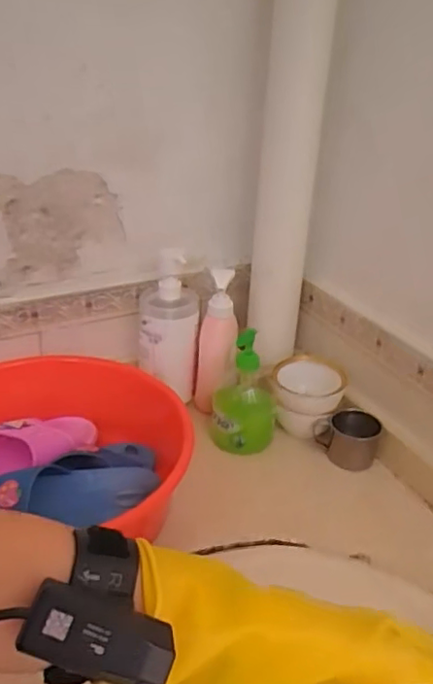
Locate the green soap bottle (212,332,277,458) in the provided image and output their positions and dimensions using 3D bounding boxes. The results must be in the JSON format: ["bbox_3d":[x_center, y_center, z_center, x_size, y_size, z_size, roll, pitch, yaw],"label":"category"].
[{"bbox_3d":[0.038,0.065,0.799,0.083,0.163,0.096,4,29,3],"label":"green soap bottle"}]

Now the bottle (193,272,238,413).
[{"bbox_3d":[-0.001,0.000,0.818,0.055,0.195,0.058,2,29,-2],"label":"bottle"}]

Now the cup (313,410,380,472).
[{"bbox_3d":[0.172,0.125,0.784,0.073,0.055,0.055,27,38,37],"label":"cup"}]

